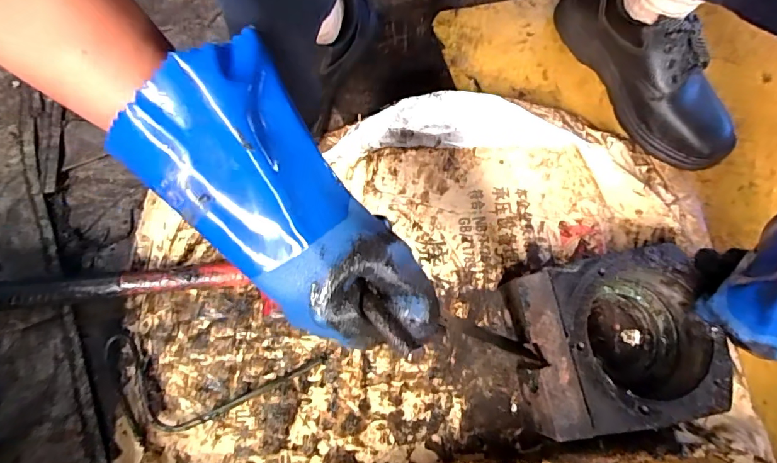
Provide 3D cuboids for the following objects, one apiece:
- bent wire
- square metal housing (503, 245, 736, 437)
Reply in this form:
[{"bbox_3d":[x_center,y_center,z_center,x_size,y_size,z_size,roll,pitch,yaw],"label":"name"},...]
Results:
[{"bbox_3d":[-0.180,0.155,0.456,0.220,0.011,0.081,6,74,0],"label":"bent wire"},{"bbox_3d":[0.218,0.107,0.458,0.180,0.086,0.150,-10,75,-4],"label":"square metal housing"}]

